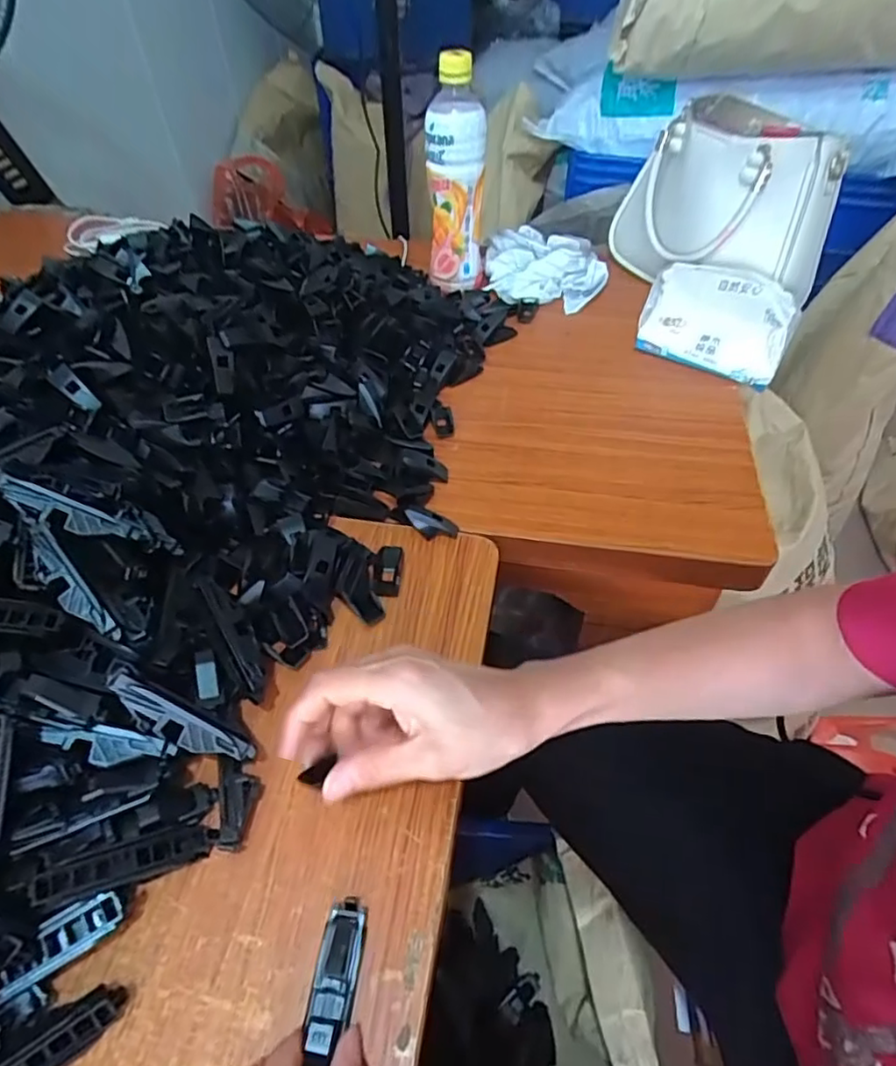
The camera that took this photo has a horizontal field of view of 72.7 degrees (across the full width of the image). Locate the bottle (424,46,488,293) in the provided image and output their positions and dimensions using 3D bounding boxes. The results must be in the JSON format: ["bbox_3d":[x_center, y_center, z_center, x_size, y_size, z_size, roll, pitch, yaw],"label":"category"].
[{"bbox_3d":[0.010,-0.372,0.645,0.063,0.215,0.052,0,48,1],"label":"bottle"}]

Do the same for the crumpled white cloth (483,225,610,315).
[{"bbox_3d":[0.115,-0.318,0.721,0.138,0.046,0.129,3,48,4],"label":"crumpled white cloth"}]

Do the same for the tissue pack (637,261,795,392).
[{"bbox_3d":[0.265,-0.203,0.606,0.139,0.112,0.052,28,21,25],"label":"tissue pack"}]

